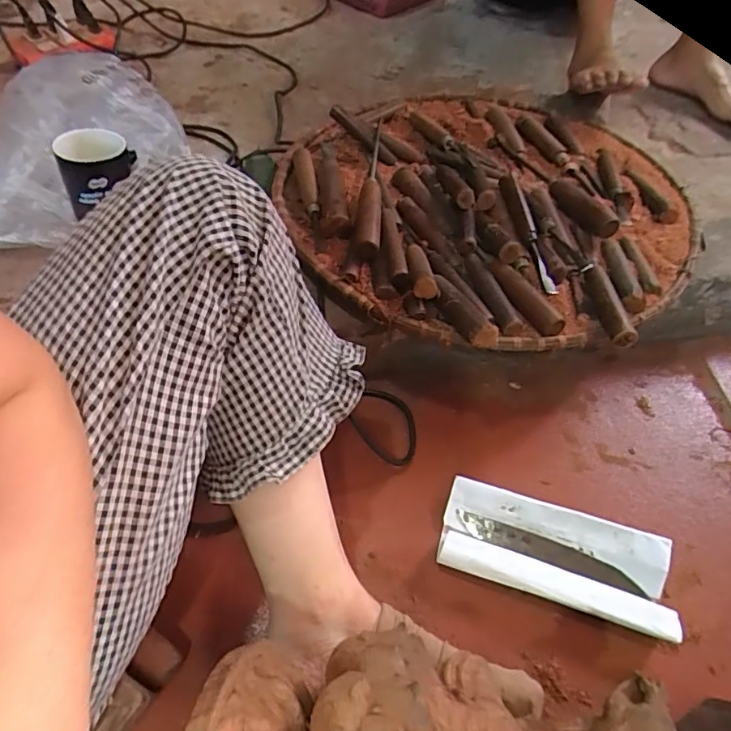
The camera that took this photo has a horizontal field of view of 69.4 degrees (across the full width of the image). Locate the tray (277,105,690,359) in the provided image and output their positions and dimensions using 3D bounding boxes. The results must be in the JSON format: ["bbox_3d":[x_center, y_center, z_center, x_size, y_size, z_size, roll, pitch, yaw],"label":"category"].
[{"bbox_3d":[0.165,-0.229,0.686,0.493,0.066,0.546,35,62,22],"label":"tray"}]

